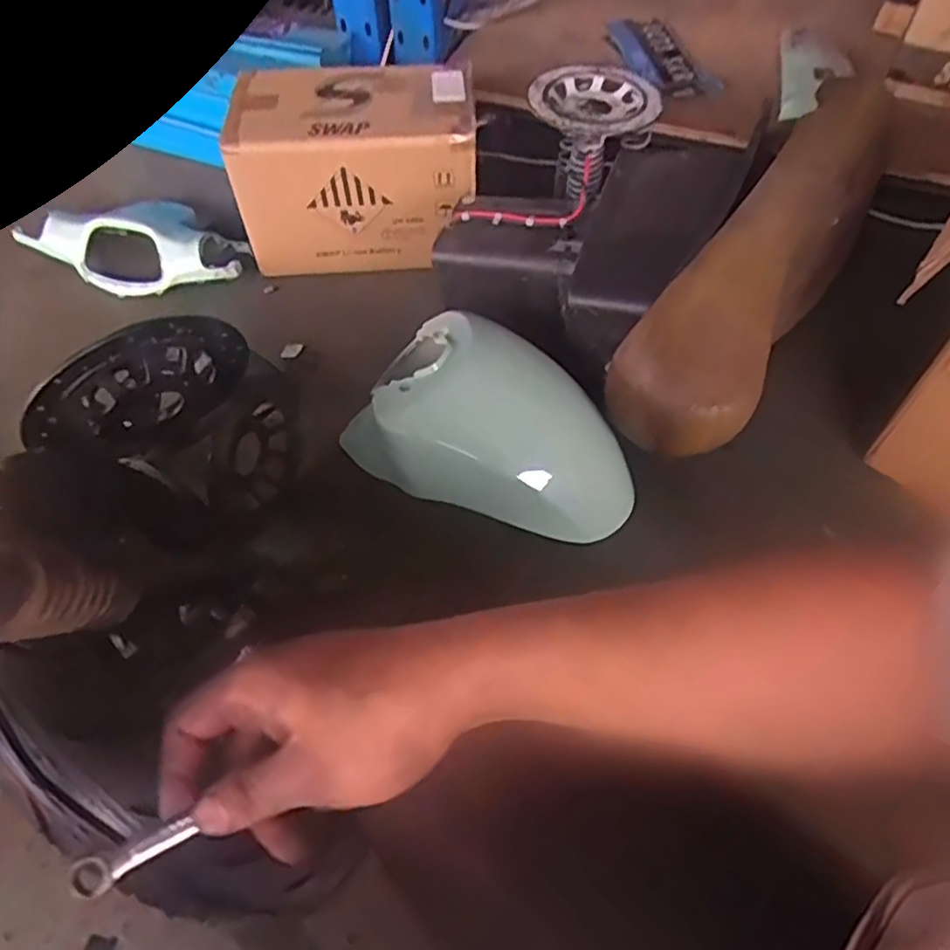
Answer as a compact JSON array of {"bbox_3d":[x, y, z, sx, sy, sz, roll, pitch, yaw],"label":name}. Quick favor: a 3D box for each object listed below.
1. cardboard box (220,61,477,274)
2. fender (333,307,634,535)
[{"bbox_3d":[-0.189,-0.478,1.115,0.365,0.237,0.205,-6,55,-3],"label":"cardboard box"},{"bbox_3d":[0.017,-0.060,0.888,0.372,0.191,0.198,23,59,16],"label":"fender"}]

